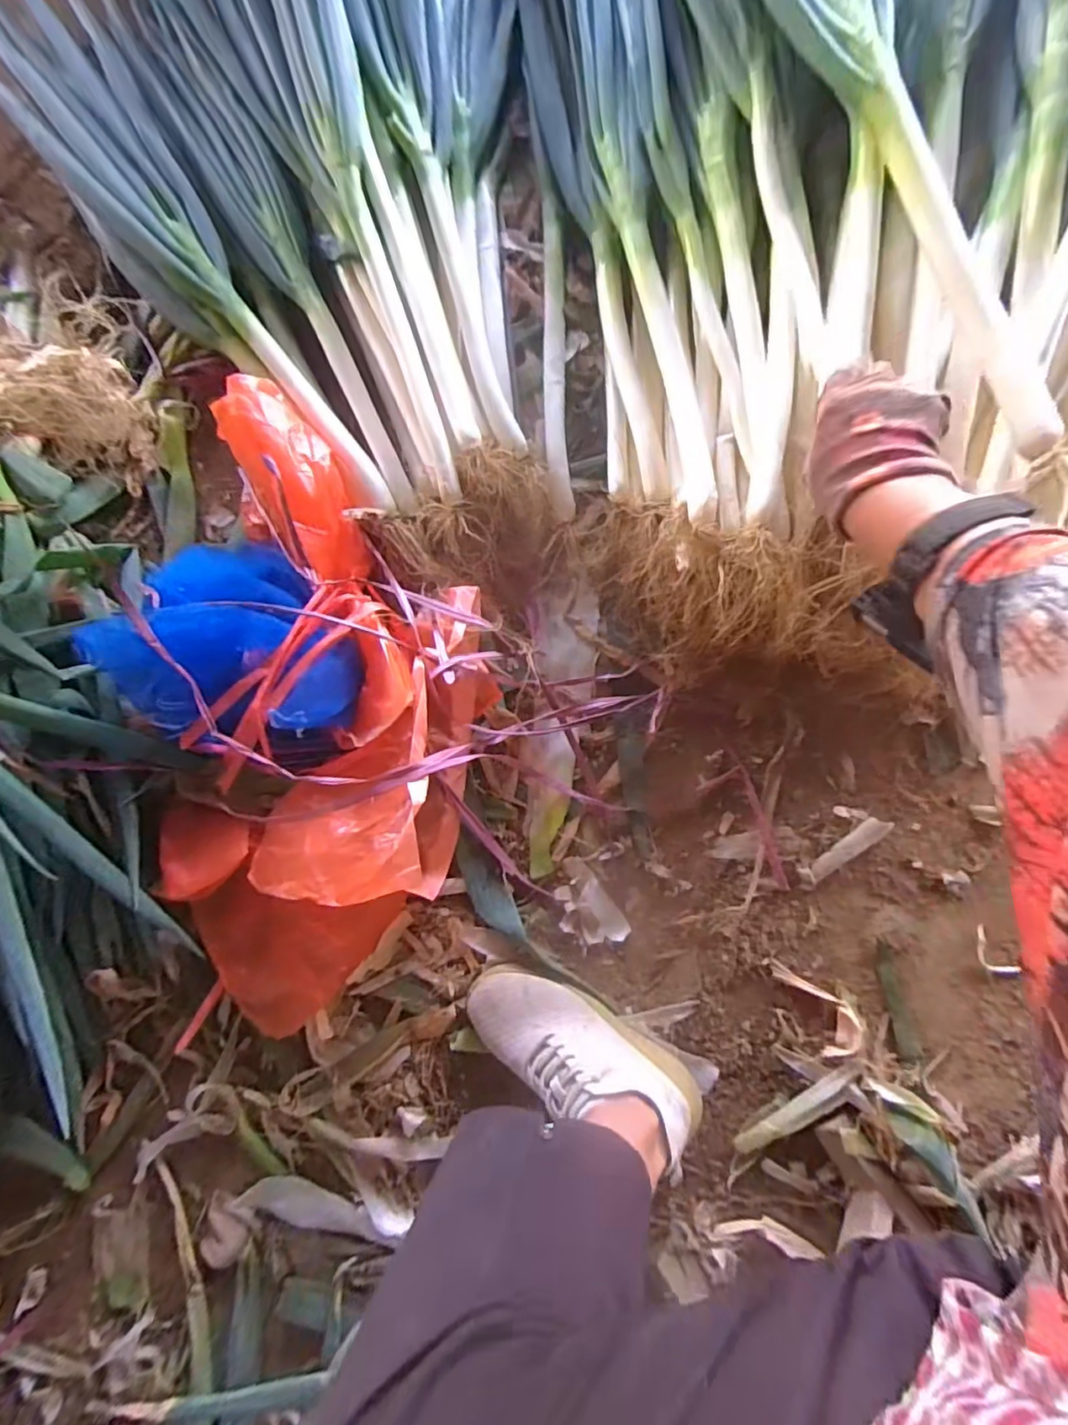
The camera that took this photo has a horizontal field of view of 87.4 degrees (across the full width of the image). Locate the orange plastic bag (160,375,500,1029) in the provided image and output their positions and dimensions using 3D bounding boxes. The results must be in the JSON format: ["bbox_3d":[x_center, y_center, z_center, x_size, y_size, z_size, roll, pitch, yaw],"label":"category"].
[{"bbox_3d":[-0.228,-0.003,0.568,0.350,0.133,0.660,4,84,4],"label":"orange plastic bag"}]

